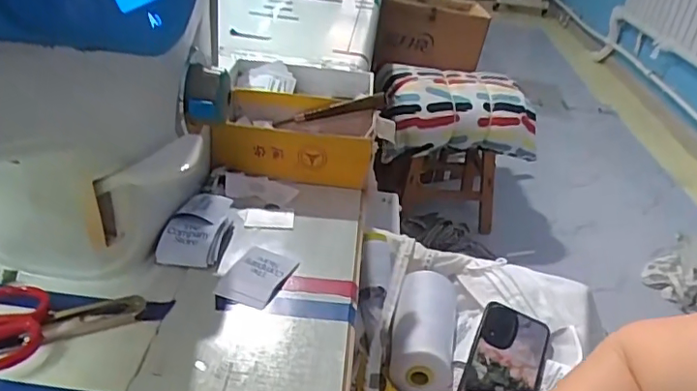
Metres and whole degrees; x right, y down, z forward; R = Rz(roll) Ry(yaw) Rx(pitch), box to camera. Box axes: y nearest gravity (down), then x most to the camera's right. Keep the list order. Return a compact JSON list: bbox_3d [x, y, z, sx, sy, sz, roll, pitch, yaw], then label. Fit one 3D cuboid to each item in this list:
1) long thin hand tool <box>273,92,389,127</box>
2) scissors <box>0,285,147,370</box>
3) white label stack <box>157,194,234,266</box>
[{"bbox_3d":[-0.019,-0.084,0.558,0.113,0.018,0.013,-11,29,11],"label":"long thin hand tool"},{"bbox_3d":[-0.190,0.077,0.338,0.120,0.010,0.066,-3,32,-15],"label":"scissors"},{"bbox_3d":[-0.112,0.023,0.427,0.043,0.019,0.074,8,31,2],"label":"white label stack"}]

